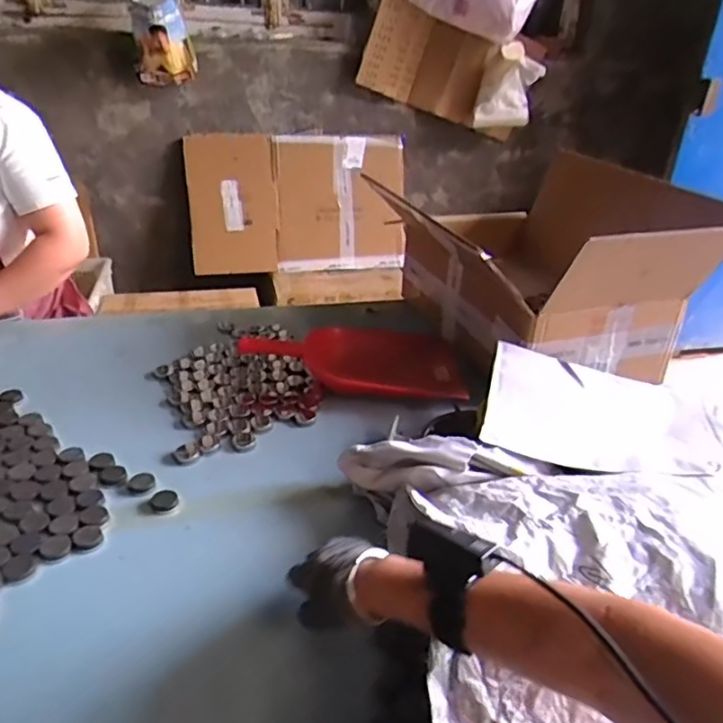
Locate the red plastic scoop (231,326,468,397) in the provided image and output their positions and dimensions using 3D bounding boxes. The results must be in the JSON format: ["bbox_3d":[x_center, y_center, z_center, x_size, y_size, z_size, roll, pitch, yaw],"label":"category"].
[{"bbox_3d":[-0.004,-0.005,1.092,0.384,0.084,0.163,10,30,12],"label":"red plastic scoop"}]

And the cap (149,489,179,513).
[{"bbox_3d":[-0.259,0.181,0.798,0.032,0.014,0.030,4,29,-3],"label":"cap"}]

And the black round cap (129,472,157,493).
[{"bbox_3d":[-0.295,0.162,0.820,0.033,0.006,0.035,4,29,-3],"label":"black round cap"}]

